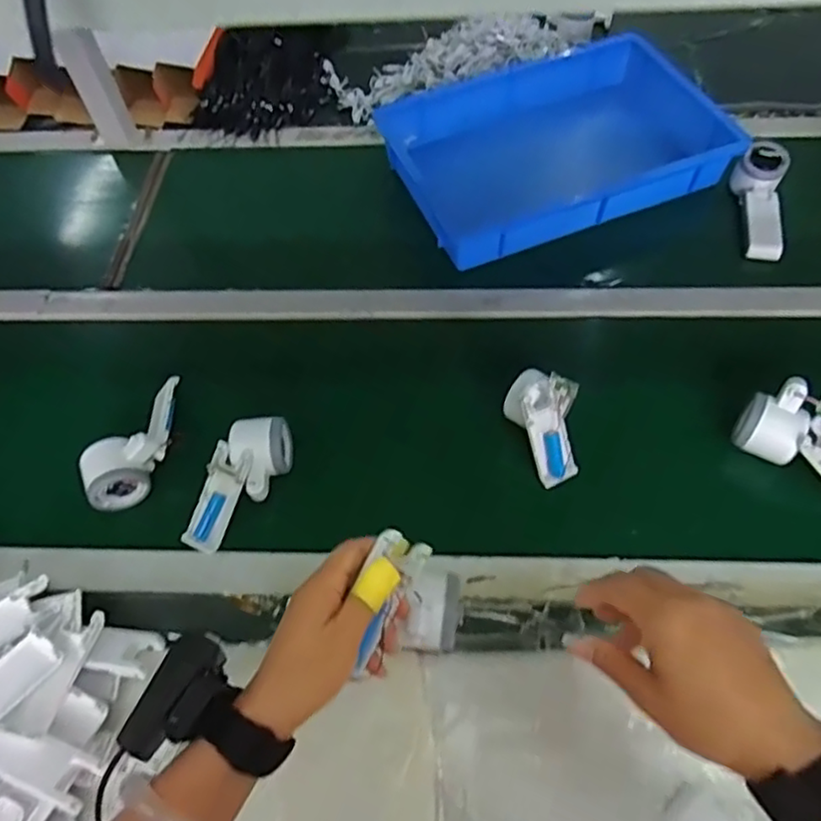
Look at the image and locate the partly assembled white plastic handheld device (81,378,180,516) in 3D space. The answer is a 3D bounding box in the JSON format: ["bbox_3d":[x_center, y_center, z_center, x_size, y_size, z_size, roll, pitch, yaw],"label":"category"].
[{"bbox_3d":[-0.281,0.032,0.660,0.056,0.053,0.154,23,62,17],"label":"partly assembled white plastic handheld device"}]

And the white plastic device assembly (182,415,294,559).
[{"bbox_3d":[-0.174,0.073,0.636,0.060,0.045,0.147,29,79,20],"label":"white plastic device assembly"}]

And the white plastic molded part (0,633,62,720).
[{"bbox_3d":[-0.337,0.229,0.515,0.041,0.019,0.089,30,64,20],"label":"white plastic molded part"}]

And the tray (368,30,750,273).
[{"bbox_3d":[0.202,-0.385,0.884,0.445,0.062,0.321,-17,58,-7],"label":"tray"}]

